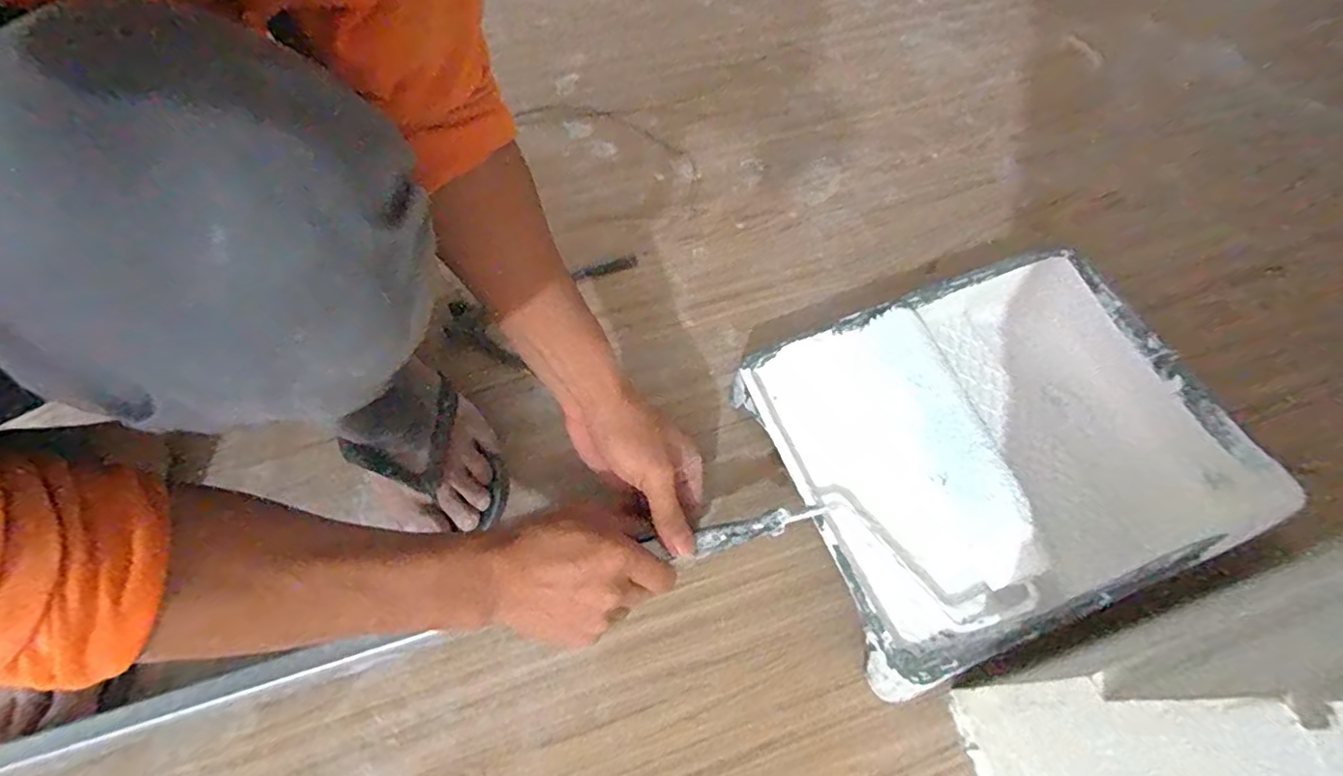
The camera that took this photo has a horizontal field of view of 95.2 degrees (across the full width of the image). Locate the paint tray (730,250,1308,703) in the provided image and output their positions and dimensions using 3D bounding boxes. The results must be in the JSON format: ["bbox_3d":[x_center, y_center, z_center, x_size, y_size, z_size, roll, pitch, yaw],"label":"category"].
[{"bbox_3d":[0.274,0.044,0.529,0.358,0.103,0.283,-19,63,-11],"label":"paint tray"}]

